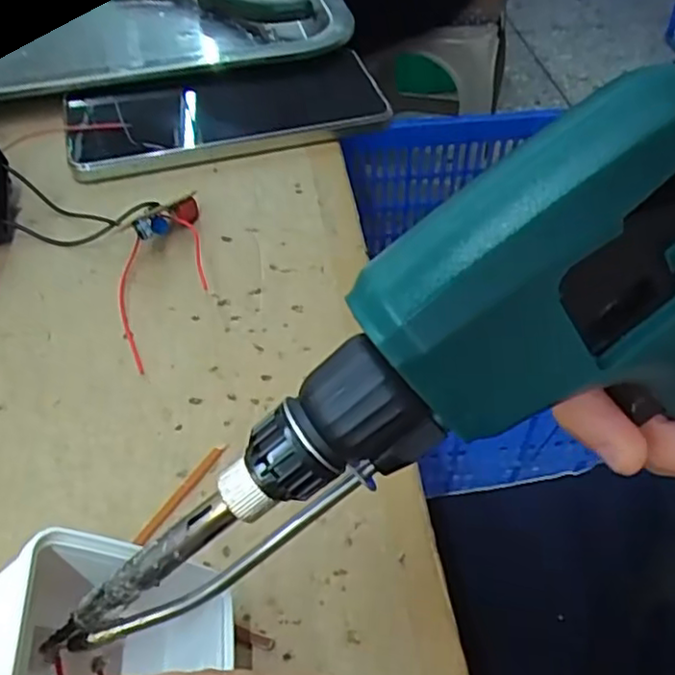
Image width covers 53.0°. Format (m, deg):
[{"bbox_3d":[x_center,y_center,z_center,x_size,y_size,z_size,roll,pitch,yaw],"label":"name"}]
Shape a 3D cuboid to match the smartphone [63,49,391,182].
[{"bbox_3d":[-0.061,-0.125,0.363,0.160,0.015,0.082,-13,48,-12],"label":"smartphone"}]

